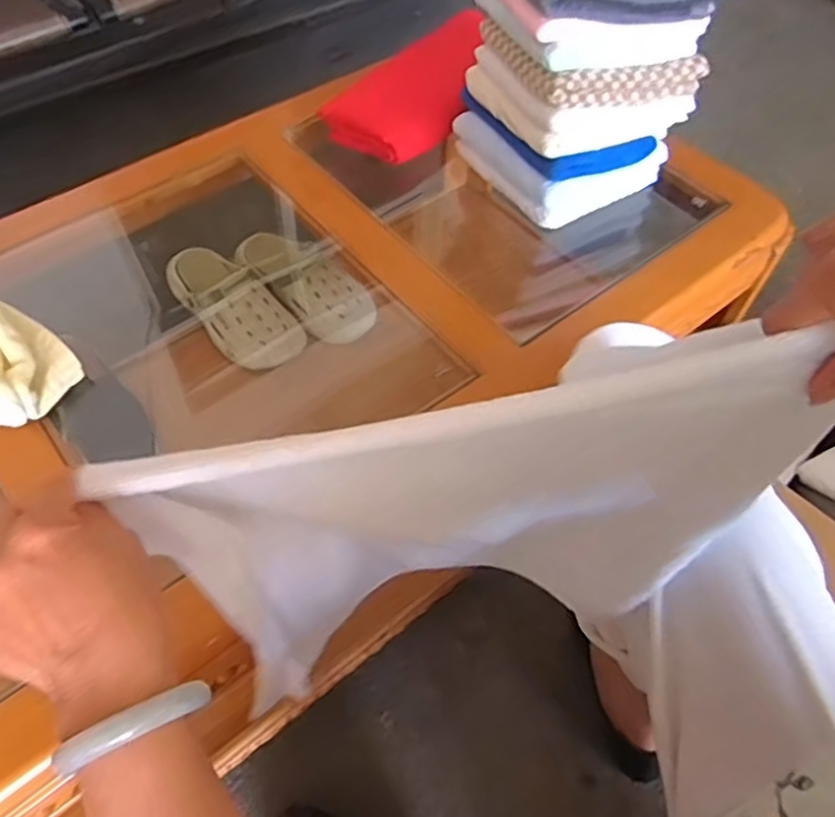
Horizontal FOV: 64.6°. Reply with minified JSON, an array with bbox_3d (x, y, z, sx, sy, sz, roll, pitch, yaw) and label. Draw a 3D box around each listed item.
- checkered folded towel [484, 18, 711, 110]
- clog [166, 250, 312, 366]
[{"bbox_3d":[0.183,-0.379,0.696,0.174,0.040,0.158,-19,59,-13],"label":"checkered folded towel"},{"bbox_3d":[-0.278,-0.162,1.019,0.234,0.074,0.115,39,64,22],"label":"clog"}]

